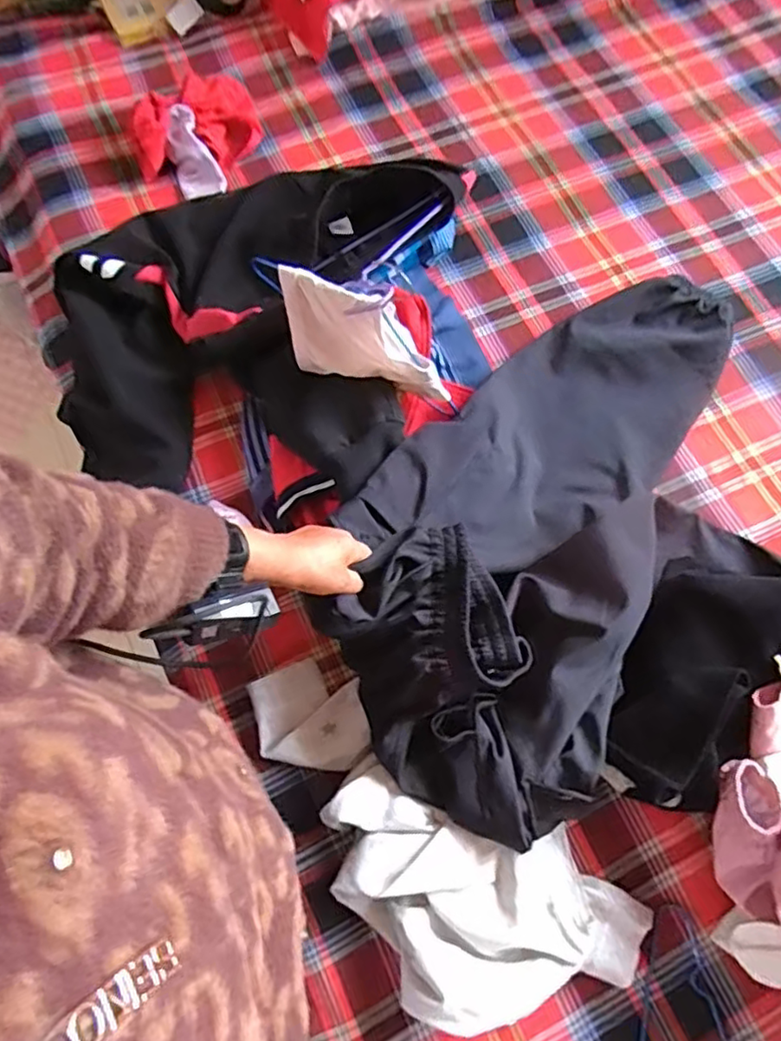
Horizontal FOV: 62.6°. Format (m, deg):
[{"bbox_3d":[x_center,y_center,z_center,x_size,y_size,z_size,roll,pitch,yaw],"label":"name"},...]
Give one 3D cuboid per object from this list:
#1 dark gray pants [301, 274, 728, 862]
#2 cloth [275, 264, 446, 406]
[{"bbox_3d":[0.175,-0.032,0.727,0.305,0.129,0.682,28,65,10],"label":"dark gray pants"},{"bbox_3d":[-0.031,-0.202,0.719,0.193,0.111,0.026,16,47,7],"label":"cloth"}]

